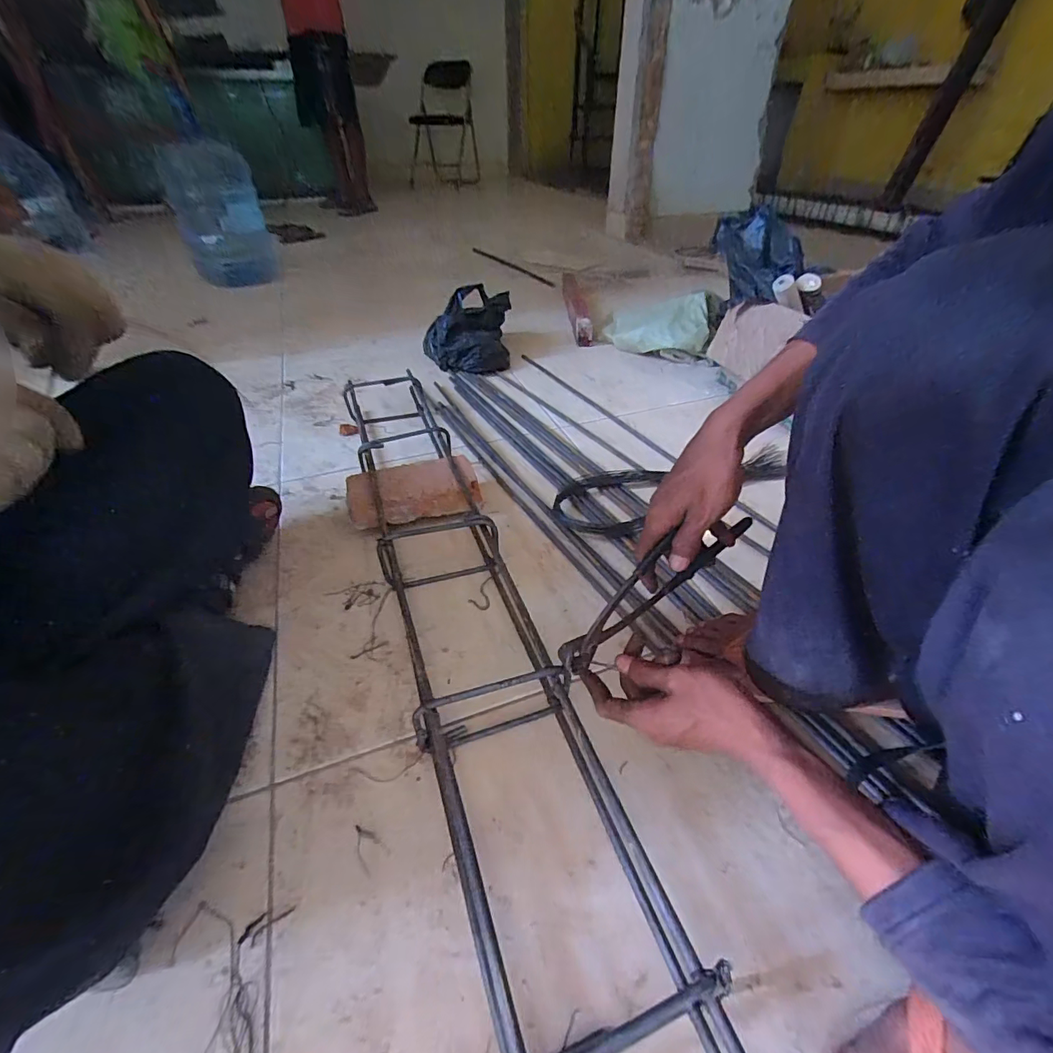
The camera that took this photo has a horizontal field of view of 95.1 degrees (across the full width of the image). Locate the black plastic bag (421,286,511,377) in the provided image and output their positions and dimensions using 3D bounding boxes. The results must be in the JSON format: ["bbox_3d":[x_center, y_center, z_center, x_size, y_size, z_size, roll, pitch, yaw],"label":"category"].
[{"bbox_3d":[-0.121,-0.422,1.052,0.199,0.151,0.101,-12,41,-13],"label":"black plastic bag"}]

